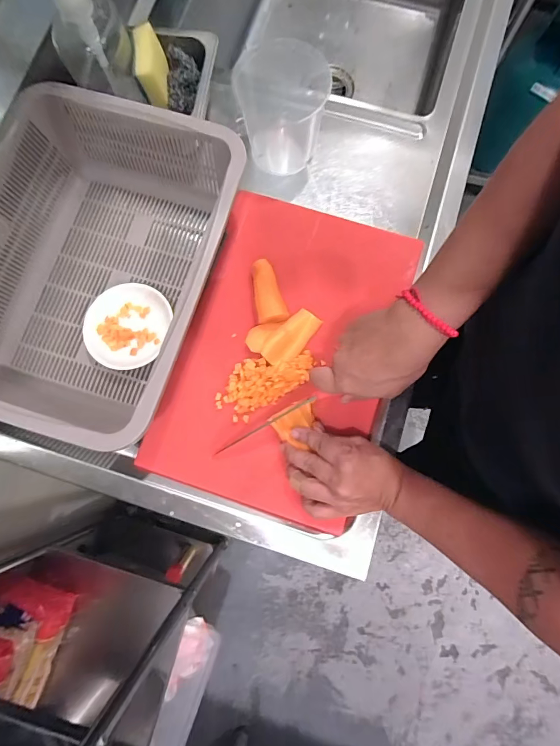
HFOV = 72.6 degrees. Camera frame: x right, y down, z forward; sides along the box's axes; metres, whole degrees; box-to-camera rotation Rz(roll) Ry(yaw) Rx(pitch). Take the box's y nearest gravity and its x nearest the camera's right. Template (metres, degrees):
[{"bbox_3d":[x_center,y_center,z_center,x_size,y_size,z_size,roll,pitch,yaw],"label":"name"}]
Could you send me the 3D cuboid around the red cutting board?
[{"bbox_3d":[0.009,-0.032,0.480,0.250,0.028,0.395,18,83,1],"label":"red cutting board"}]

